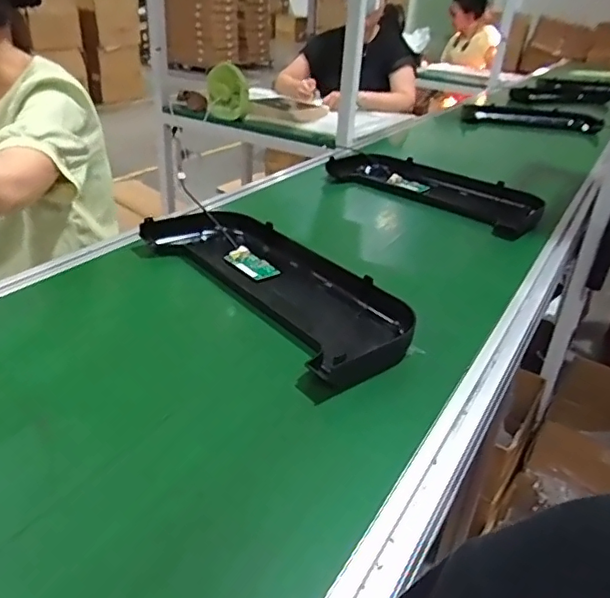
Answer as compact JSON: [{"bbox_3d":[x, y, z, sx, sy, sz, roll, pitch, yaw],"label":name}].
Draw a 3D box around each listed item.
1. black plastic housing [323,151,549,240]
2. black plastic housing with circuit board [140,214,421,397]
[{"bbox_3d":[0.296,-0.260,1.314,0.528,0.048,0.200,27,36,34],"label":"black plastic housing"},{"bbox_3d":[-0.050,-0.028,0.849,0.201,0.052,0.494,-18,36,-34],"label":"black plastic housing with circuit board"}]

